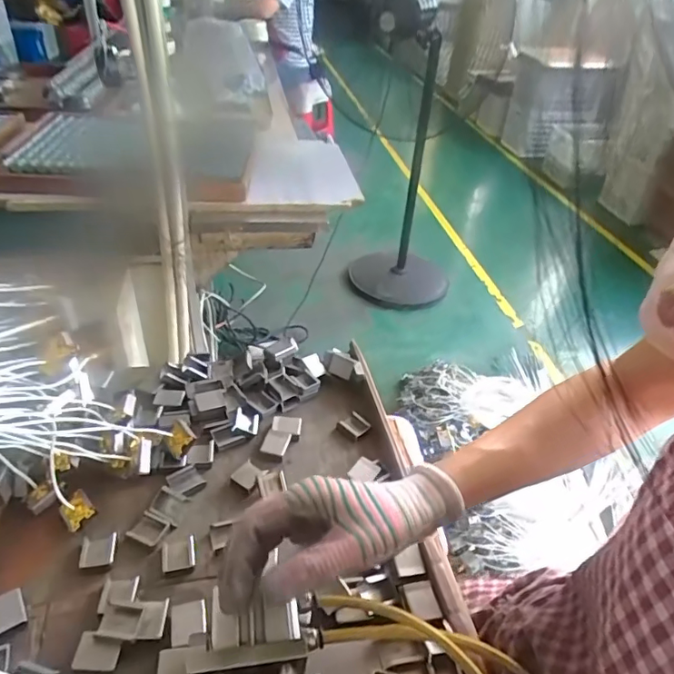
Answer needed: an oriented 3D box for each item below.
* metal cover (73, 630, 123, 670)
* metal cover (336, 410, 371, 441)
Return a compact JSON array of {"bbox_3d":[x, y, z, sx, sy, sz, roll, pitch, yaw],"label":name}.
[{"bbox_3d":[-0.179,0.235,0.385,0.031,0.009,0.023,4,37,-2],"label":"metal cover"},{"bbox_3d":[0.020,0.103,0.597,0.030,0.007,0.033,-28,48,-35],"label":"metal cover"}]

